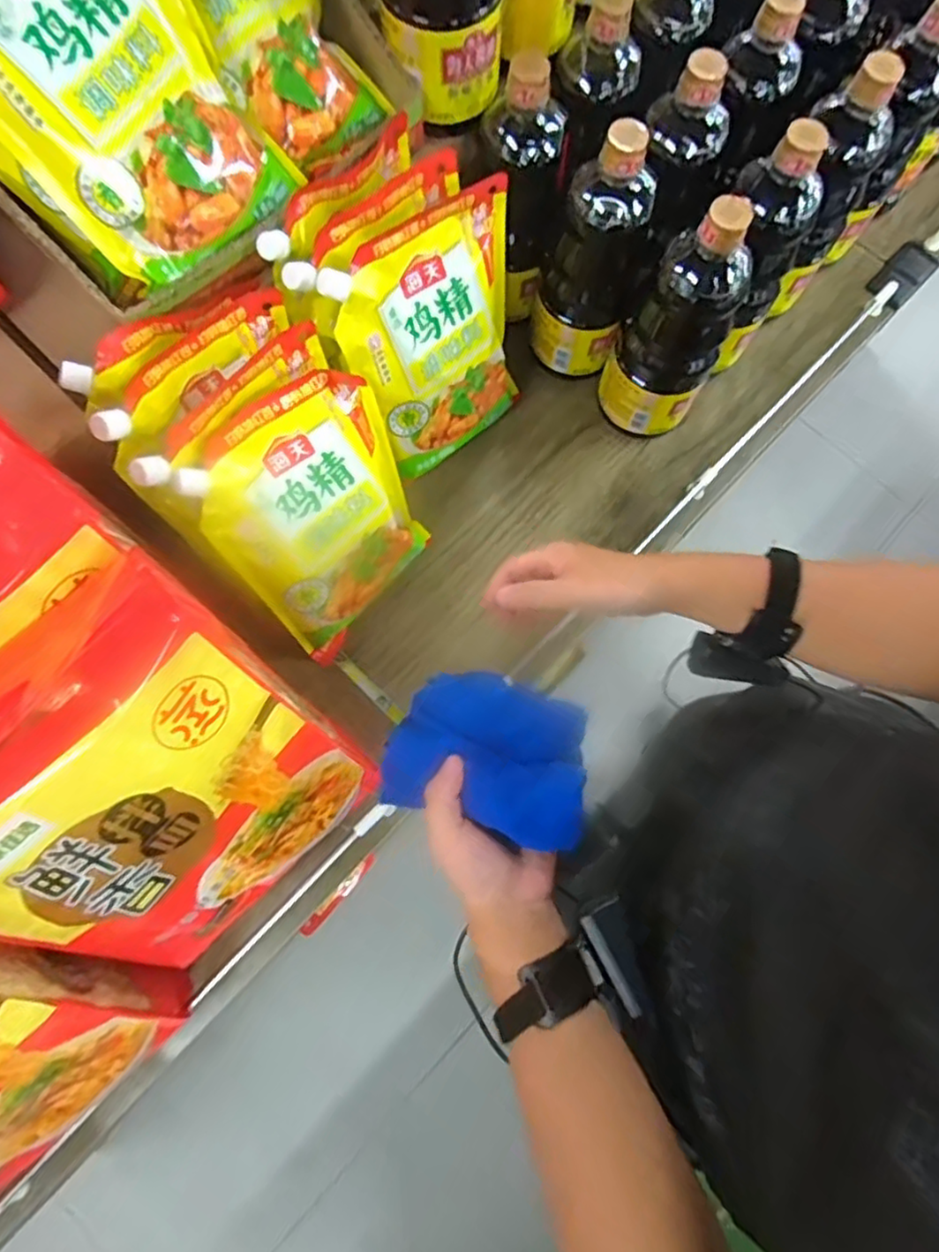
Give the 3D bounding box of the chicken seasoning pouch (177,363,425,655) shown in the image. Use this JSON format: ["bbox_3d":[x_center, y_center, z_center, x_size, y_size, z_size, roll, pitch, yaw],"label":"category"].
[{"bbox_3d":[-0.125,-0.091,0.579,0.174,0.233,0.050,-43,45,-11],"label":"chicken seasoning pouch"}]

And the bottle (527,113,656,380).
[{"bbox_3d":[0.122,-0.349,0.632,0.100,0.228,0.089,19,77,3],"label":"bottle"}]

